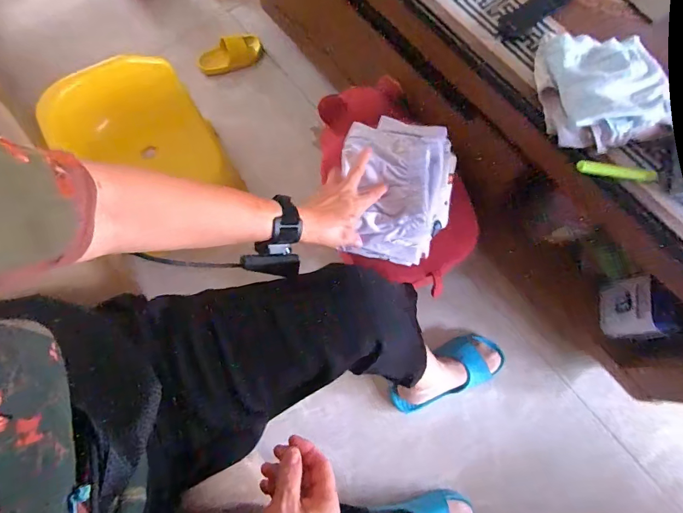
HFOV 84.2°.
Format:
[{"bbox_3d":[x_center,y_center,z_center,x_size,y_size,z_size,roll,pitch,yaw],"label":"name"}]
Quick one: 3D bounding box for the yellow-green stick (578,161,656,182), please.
[{"bbox_3d":[0.346,-0.107,0.476,0.094,0.012,0.012,11,75,2],"label":"yellow-green stick"}]

